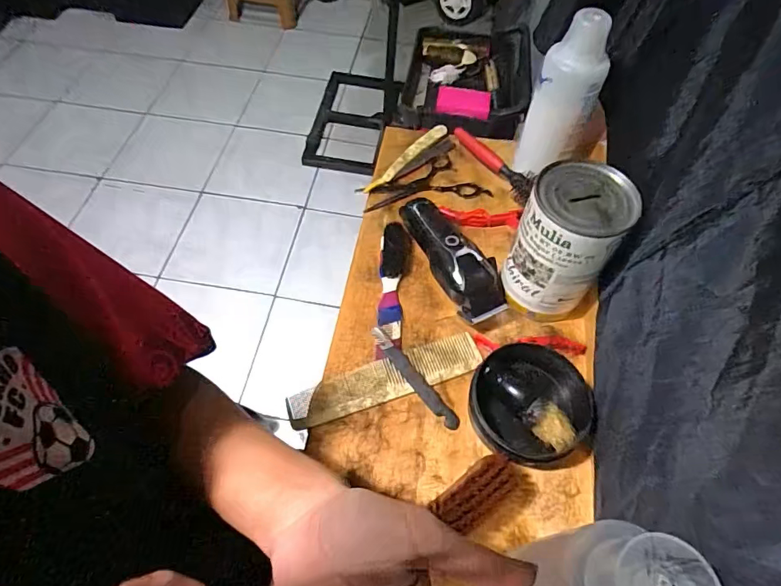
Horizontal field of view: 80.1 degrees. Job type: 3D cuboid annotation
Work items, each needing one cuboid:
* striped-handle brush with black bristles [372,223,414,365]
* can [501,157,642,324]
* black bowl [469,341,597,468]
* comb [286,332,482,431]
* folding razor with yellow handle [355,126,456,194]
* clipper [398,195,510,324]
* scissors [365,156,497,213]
[{"bbox_3d":[0.003,-0.006,0.484,0.033,0.012,0.155,5,58,-1],"label":"striped-handle brush with black bristles"},{"bbox_3d":[0.159,-0.042,0.438,0.083,0.142,0.078,2,58,-3],"label":"can"},{"bbox_3d":[0.120,0.098,0.409,0.096,0.042,0.095,2,58,-3],"label":"black bowl"},{"bbox_3d":[-0.003,0.083,0.438,0.184,0.010,0.041,-19,67,-13],"label":"comb"},{"bbox_3d":[0.021,-0.166,0.584,0.150,0.011,0.035,-36,67,-23],"label":"folding razor with yellow handle"},{"bbox_3d":[0.063,-0.044,0.489,0.050,0.049,0.162,-21,62,-16],"label":"clipper"},{"bbox_3d":[0.039,-0.137,0.577,0.148,0.011,0.072,-8,60,-9],"label":"scissors"}]

